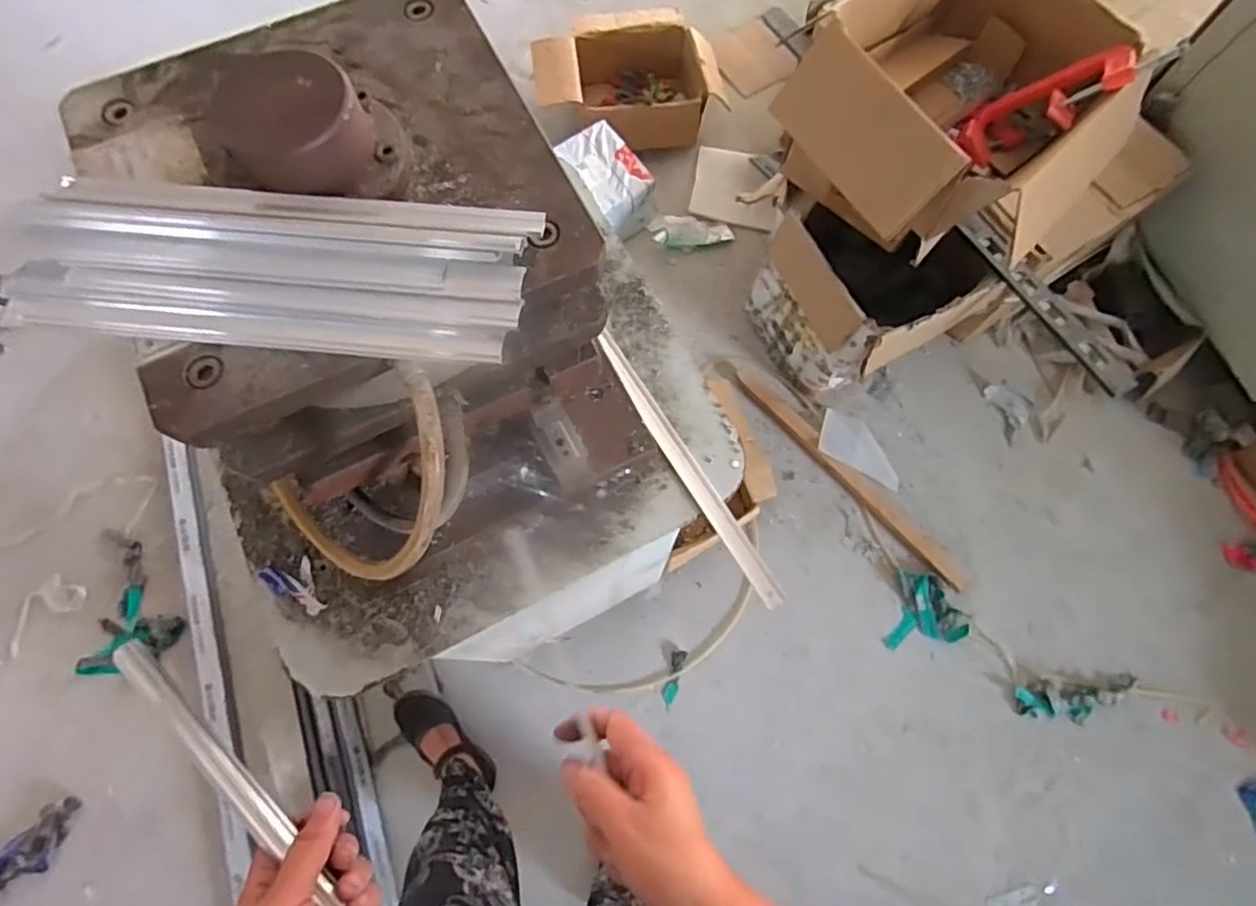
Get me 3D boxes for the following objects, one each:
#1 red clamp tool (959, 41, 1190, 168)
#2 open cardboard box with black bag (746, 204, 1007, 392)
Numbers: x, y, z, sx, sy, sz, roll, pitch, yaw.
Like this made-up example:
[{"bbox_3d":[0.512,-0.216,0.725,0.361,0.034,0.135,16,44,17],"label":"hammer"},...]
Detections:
[{"bbox_3d":[0.661,-0.545,1.003,0.284,0.047,0.119,-13,67,41],"label":"red clamp tool"},{"bbox_3d":[0.489,-0.354,1.431,0.314,0.354,0.377,-31,76,-10],"label":"open cardboard box with black bag"}]

